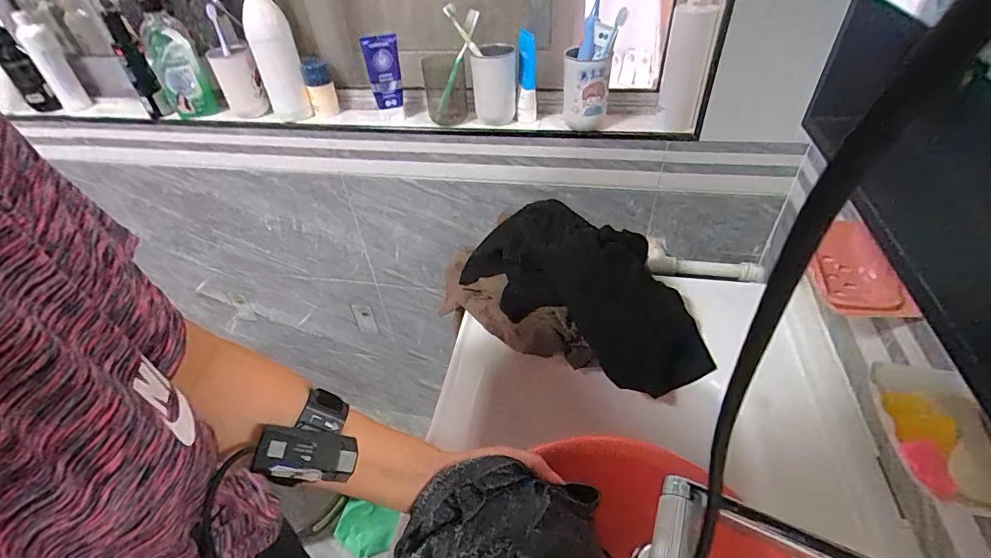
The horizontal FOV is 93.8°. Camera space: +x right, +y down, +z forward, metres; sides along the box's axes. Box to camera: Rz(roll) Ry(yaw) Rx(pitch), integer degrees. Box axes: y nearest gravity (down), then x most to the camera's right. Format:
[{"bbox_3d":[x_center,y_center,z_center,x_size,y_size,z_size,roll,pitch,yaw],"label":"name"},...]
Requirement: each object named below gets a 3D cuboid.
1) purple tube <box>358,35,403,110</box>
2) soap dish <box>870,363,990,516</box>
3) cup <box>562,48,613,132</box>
[{"bbox_3d":[-0.204,-0.378,0.848,0.061,0.119,0.052,-11,43,-8],"label":"purple tube"},{"bbox_3d":[0.354,0.123,0.368,0.072,0.029,0.118,8,44,13],"label":"soap dish"},{"bbox_3d":[0.159,-0.332,0.818,0.077,0.121,0.092,6,44,11],"label":"cup"}]

